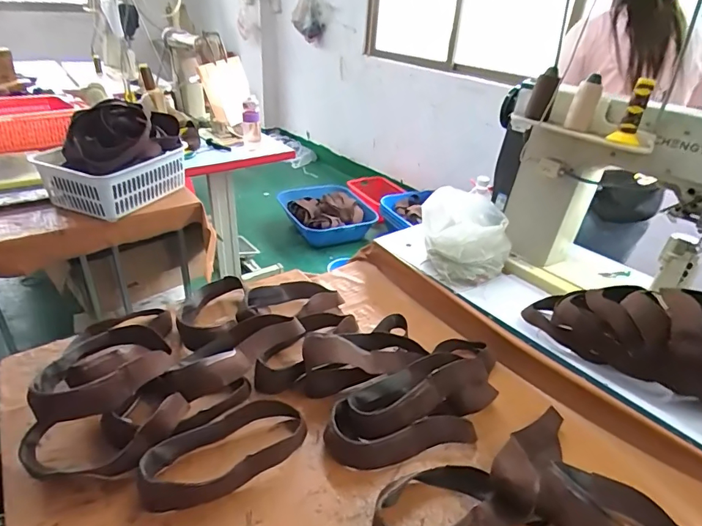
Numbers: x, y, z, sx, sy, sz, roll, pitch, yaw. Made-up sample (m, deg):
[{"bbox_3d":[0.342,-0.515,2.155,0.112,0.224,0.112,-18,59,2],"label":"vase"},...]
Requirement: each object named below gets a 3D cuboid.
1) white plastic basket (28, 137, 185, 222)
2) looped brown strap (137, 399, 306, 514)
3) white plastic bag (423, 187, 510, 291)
[{"bbox_3d":[-0.801,-0.290,1.532,0.324,0.178,0.364,14,33,17],"label":"white plastic basket"},{"bbox_3d":[-0.196,0.303,0.731,0.272,0.050,0.110,-19,38,-33],"label":"looped brown strap"},{"bbox_3d":[0.308,-0.071,1.180,0.225,0.167,0.206,-11,34,-23],"label":"white plastic bag"}]

